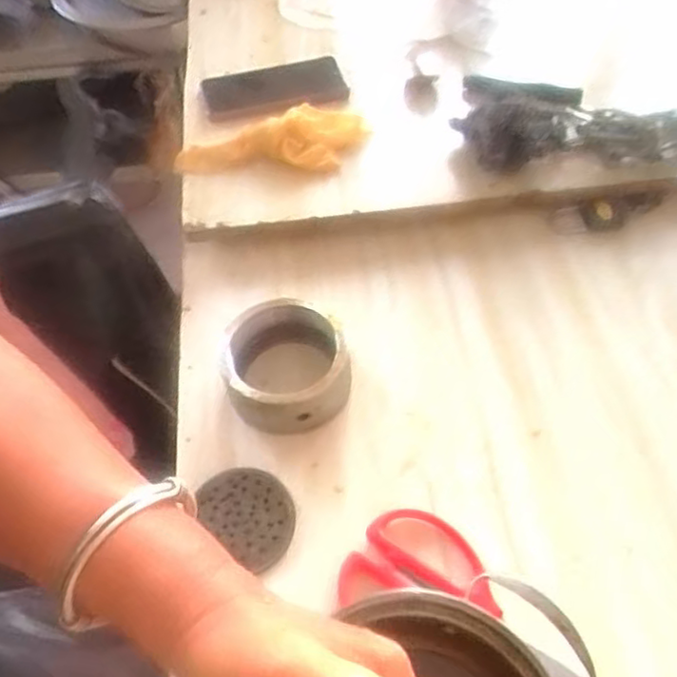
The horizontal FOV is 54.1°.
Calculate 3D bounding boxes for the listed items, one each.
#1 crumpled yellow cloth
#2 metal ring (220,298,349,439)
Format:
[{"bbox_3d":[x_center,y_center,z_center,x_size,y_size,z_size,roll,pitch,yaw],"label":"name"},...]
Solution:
[{"bbox_3d":[-0.069,-0.212,0.695,0.184,0.028,0.107,7,54,9],"label":"crumpled yellow cloth"},{"bbox_3d":[-0.043,0.023,0.546,0.097,0.055,0.102,-2,53,2],"label":"metal ring"}]

